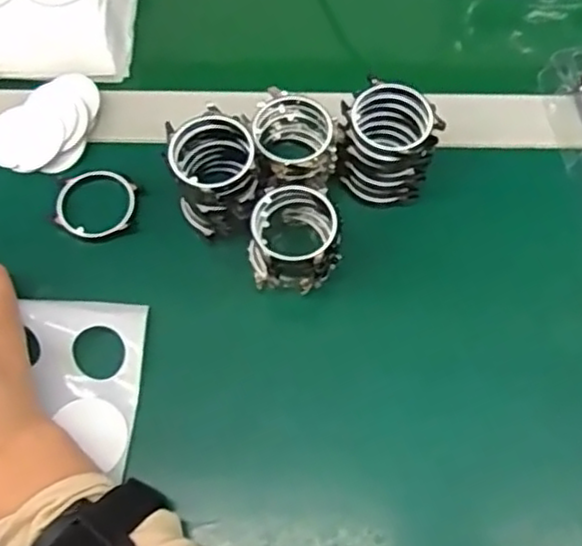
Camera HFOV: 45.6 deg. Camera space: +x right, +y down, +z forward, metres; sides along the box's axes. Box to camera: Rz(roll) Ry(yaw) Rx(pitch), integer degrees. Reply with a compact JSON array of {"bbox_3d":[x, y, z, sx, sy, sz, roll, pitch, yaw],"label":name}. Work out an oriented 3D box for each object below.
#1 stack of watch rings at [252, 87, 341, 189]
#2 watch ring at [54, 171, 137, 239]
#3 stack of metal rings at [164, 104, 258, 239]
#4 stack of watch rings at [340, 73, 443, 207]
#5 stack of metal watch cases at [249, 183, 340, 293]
[{"bbox_3d":[0.003,-0.073,0.402,0.046,0.042,0.049,2,66,1],"label":"stack of watch rings"},{"bbox_3d":[-0.115,-0.041,0.410,0.045,0.006,0.045,0,66,0],"label":"watch ring"},{"bbox_3d":[-0.043,-0.055,0.390,0.047,0.055,0.052,-26,68,-11],"label":"stack of metal rings"},{"bbox_3d":[0.056,-0.072,0.401,0.054,0.048,0.058,2,66,1],"label":"stack of watch rings"},{"bbox_3d":[0.002,-0.019,0.381,0.046,0.040,0.051,-4,66,-1],"label":"stack of metal watch cases"}]

